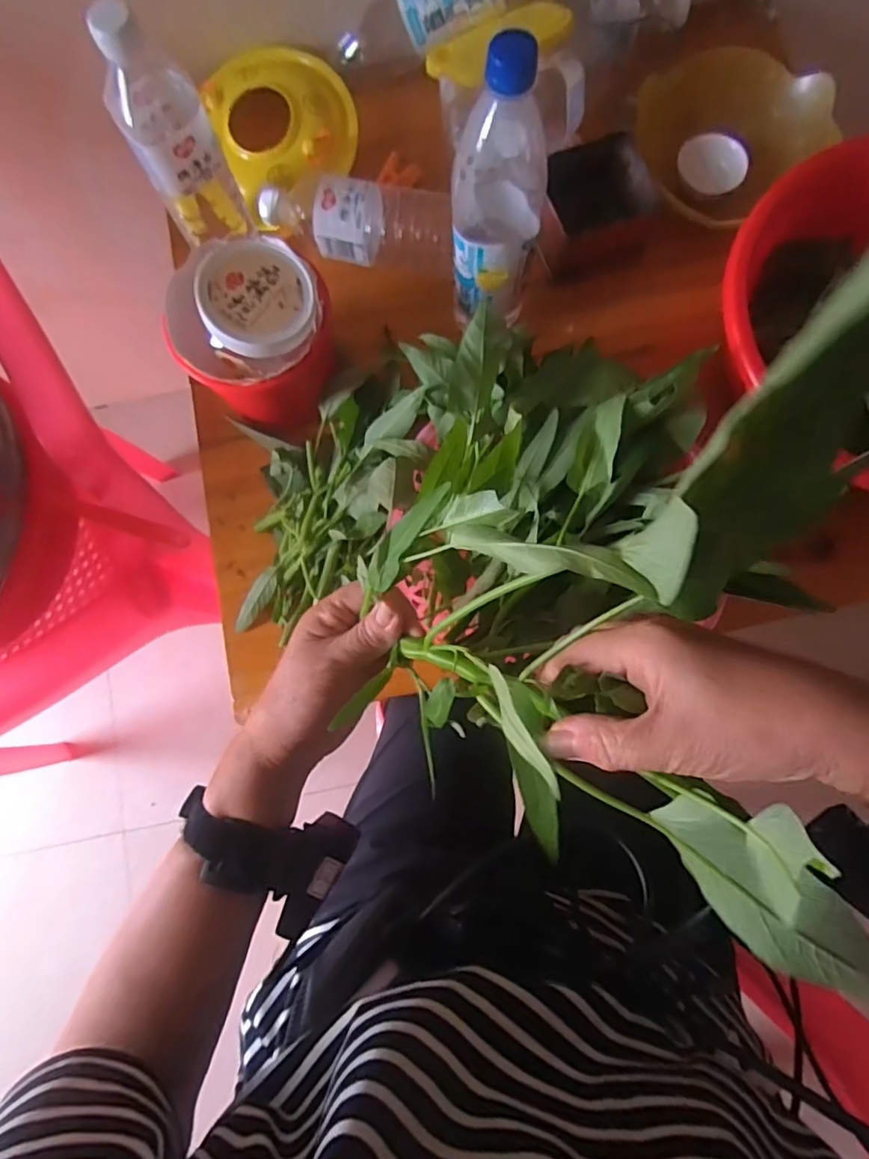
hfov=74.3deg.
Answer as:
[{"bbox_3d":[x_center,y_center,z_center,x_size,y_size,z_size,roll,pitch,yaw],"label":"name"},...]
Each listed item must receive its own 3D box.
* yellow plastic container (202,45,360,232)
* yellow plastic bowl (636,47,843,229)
[{"bbox_3d":[-0.153,-0.445,0.558,0.144,0.043,0.152,0,80,1],"label":"yellow plastic container"},{"bbox_3d":[0.267,-0.419,0.541,0.153,0.049,0.164,0,80,1],"label":"yellow plastic bowl"}]

